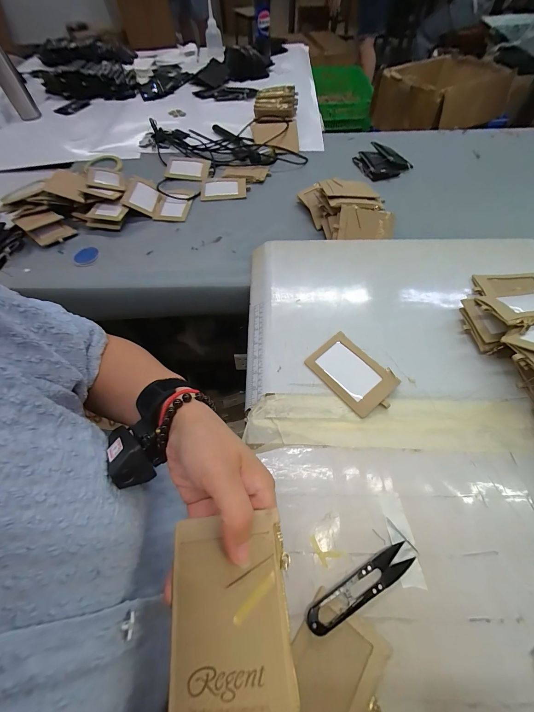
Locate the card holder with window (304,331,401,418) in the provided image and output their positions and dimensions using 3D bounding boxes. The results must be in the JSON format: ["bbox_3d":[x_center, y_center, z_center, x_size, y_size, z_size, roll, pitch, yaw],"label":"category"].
[{"bbox_3d":[0.116,0.023,0.382,0.071,0.007,0.111,-43,68,-6],"label":"card holder with window"}]

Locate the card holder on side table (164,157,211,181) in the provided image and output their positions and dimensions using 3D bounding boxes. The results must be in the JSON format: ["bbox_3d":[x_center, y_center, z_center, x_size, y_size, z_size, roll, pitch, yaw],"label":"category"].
[{"bbox_3d":[-0.206,-0.486,0.720,0.112,0.021,0.090,3,61,3],"label":"card holder on side table"}]

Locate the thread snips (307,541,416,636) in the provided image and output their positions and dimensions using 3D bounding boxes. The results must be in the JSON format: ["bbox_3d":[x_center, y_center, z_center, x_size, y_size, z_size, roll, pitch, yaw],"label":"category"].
[{"bbox_3d":[0.093,0.228,0.272,0.118,0.012,0.026,-26,61,-11],"label":"thread snips"}]

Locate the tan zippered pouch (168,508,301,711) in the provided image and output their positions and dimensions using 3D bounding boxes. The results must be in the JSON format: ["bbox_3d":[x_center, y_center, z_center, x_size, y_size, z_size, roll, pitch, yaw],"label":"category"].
[{"bbox_3d":[-0.023,0.160,0.169,0.074,0.006,0.105,-11,62,7],"label":"tan zippered pouch"}]

